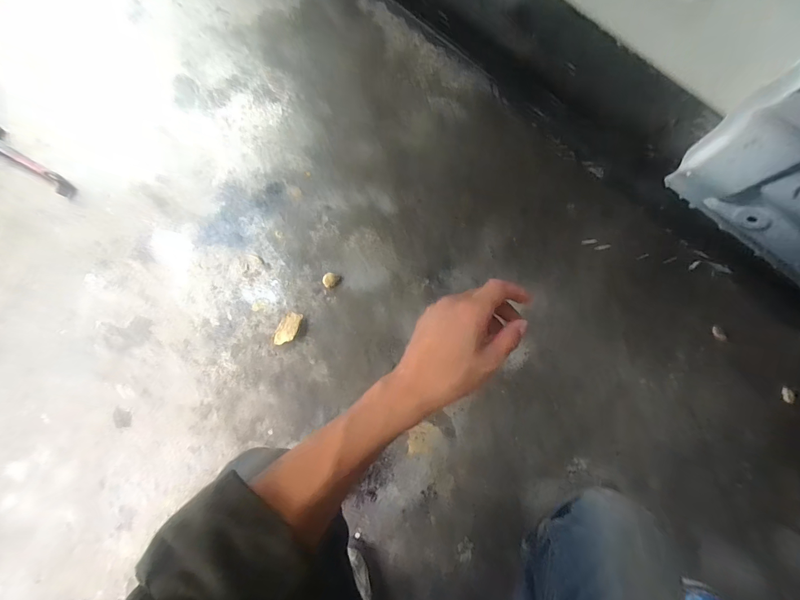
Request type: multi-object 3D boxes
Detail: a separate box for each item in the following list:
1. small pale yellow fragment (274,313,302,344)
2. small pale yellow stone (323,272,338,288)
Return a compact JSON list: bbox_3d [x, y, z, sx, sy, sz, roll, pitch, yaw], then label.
[{"bbox_3d":[-0.209,0.055,0.679,0.033,0.011,0.066,23,80,3],"label":"small pale yellow fragment"},{"bbox_3d":[-0.137,-0.039,0.706,0.028,0.006,0.029,0,79,-1],"label":"small pale yellow stone"}]

